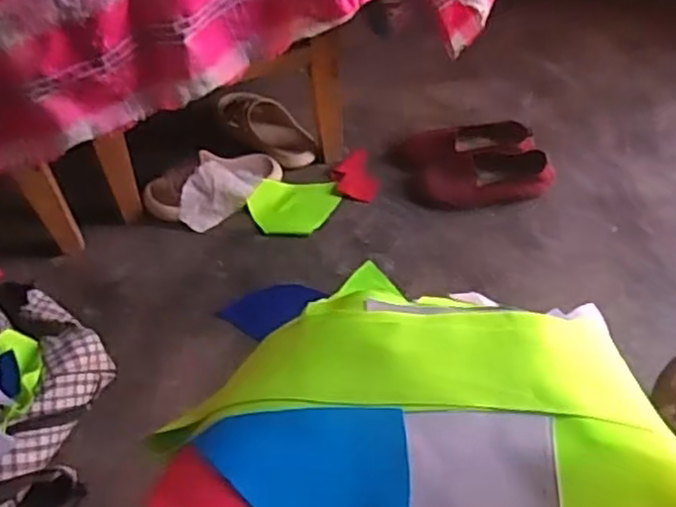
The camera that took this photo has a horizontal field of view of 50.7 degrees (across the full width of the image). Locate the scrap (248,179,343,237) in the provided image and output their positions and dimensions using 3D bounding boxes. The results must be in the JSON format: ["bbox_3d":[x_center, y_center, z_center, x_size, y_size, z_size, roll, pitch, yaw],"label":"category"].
[{"bbox_3d":[-0.075,-0.081,1.224,0.149,0.028,0.109,-4,52,-1],"label":"scrap"}]

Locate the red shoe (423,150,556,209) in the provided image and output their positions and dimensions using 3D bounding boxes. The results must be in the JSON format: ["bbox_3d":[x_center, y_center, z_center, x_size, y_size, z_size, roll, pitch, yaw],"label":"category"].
[{"bbox_3d":[0.254,-0.132,1.226,0.223,0.066,0.085,-7,52,-3],"label":"red shoe"}]

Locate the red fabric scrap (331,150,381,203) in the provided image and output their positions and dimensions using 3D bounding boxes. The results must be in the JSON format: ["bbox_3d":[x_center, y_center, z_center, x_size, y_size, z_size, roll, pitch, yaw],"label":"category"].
[{"bbox_3d":[0.032,-0.133,1.254,0.074,0.018,0.101,-18,53,-11],"label":"red fabric scrap"}]

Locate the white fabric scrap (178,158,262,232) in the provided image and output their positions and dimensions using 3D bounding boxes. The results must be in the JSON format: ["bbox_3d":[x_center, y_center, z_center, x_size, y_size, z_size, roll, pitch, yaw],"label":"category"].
[{"bbox_3d":[-0.201,-0.106,1.210,0.087,0.069,0.140,23,56,19],"label":"white fabric scrap"}]

